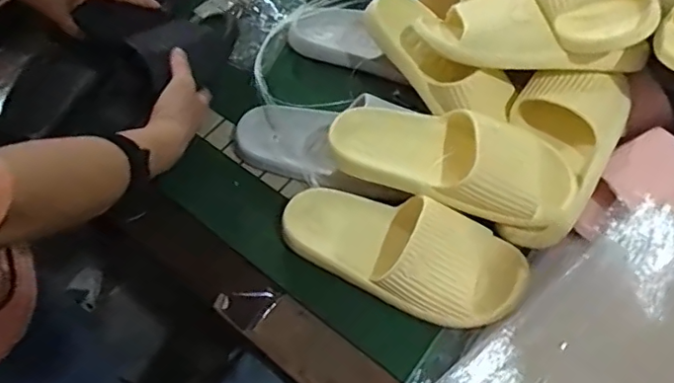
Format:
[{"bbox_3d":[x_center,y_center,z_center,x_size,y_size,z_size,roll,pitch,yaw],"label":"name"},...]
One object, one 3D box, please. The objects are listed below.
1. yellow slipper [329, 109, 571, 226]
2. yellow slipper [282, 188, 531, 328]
[{"bbox_3d":[0.116,-0.033,0.574,0.241,0.074,0.093,16,61,10],"label":"yellow slipper"},{"bbox_3d":[0.062,0.061,0.570,0.248,0.082,0.100,21,62,13],"label":"yellow slipper"}]

